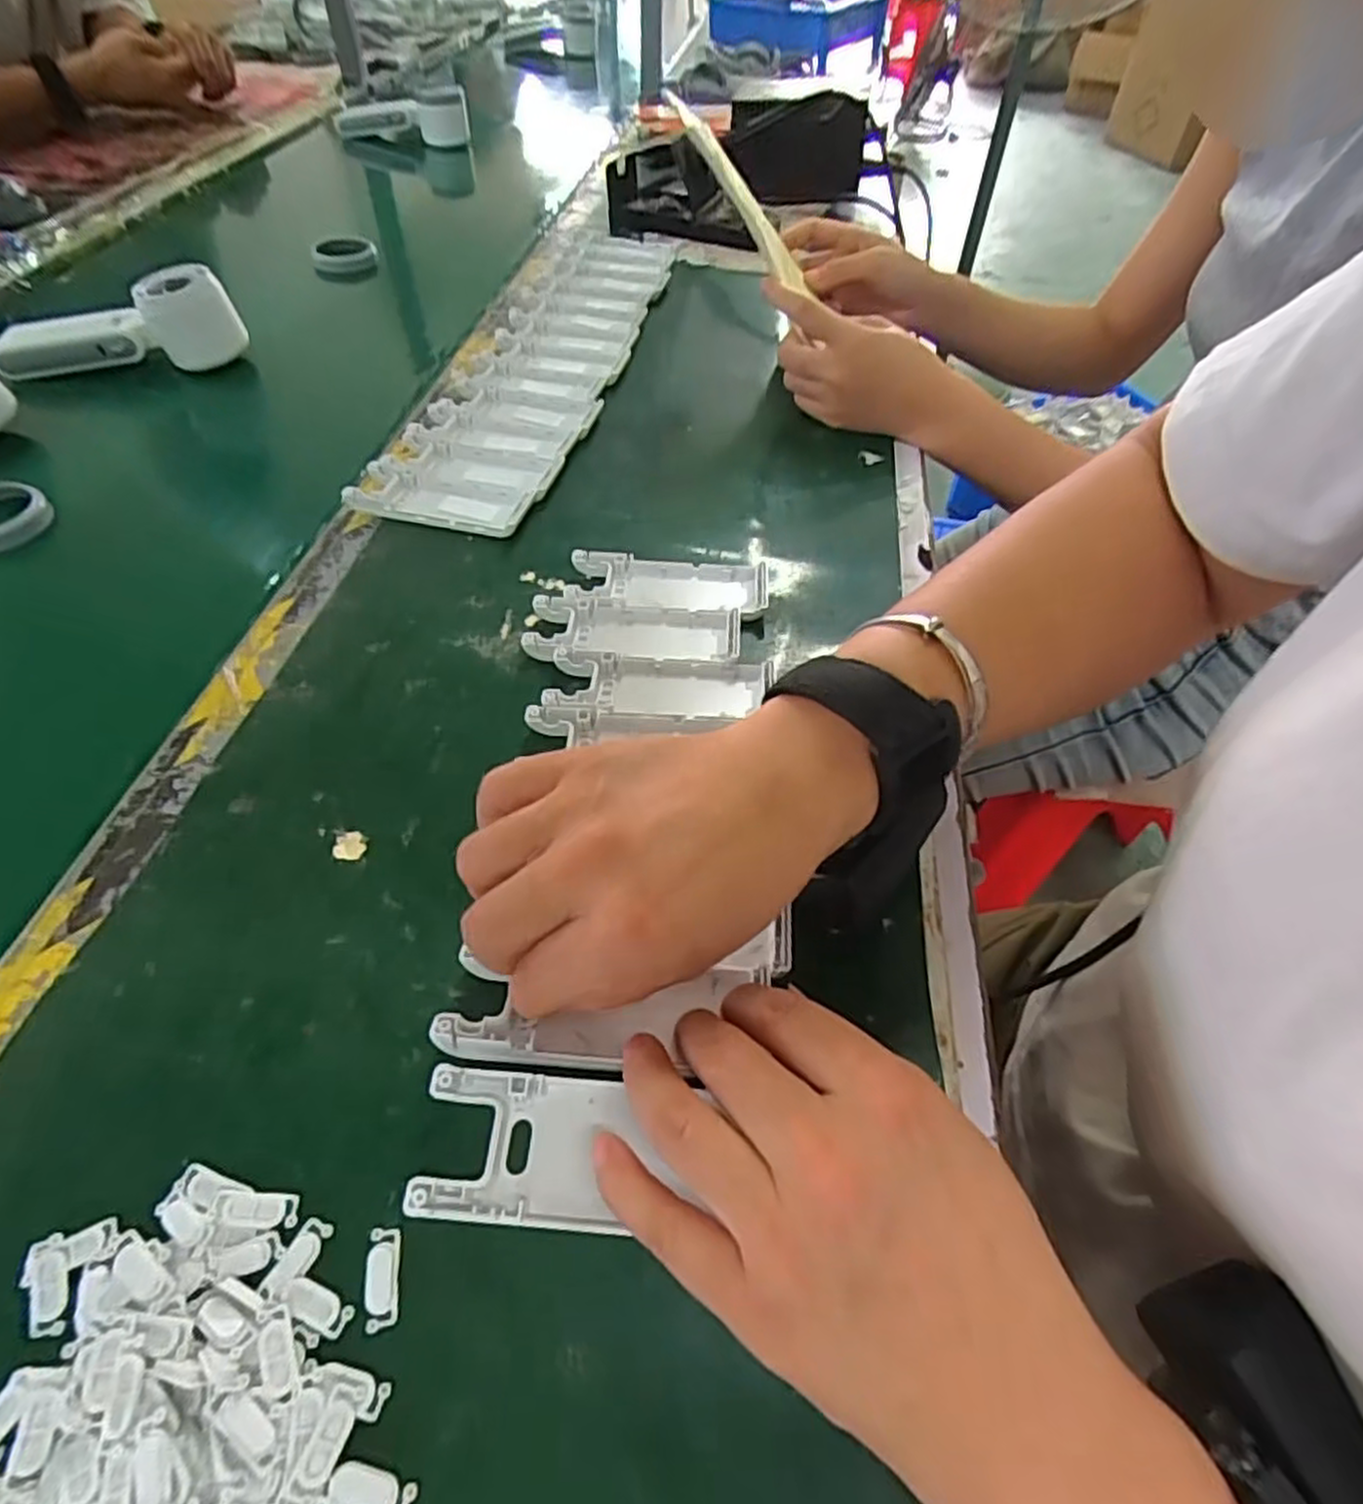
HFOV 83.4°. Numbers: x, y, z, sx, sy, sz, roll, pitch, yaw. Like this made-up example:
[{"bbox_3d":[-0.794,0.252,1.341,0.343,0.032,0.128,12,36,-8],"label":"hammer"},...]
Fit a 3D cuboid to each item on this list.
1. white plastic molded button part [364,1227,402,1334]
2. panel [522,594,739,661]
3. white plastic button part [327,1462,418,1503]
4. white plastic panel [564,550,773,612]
[{"bbox_3d":[-0.082,0.143,0.209,0.009,0.004,0.023,-4,50,-7],"label":"white plastic molded button part"},{"bbox_3d":[-0.024,-0.060,0.384,0.103,0.011,0.041,3,49,-1],"label":"panel"},{"bbox_3d":[-0.074,0.176,0.182,0.020,0.004,0.010,4,49,0],"label":"white plastic button part"},{"bbox_3d":[-0.007,-0.089,0.403,0.101,0.012,0.037,1,50,-3],"label":"white plastic panel"}]

